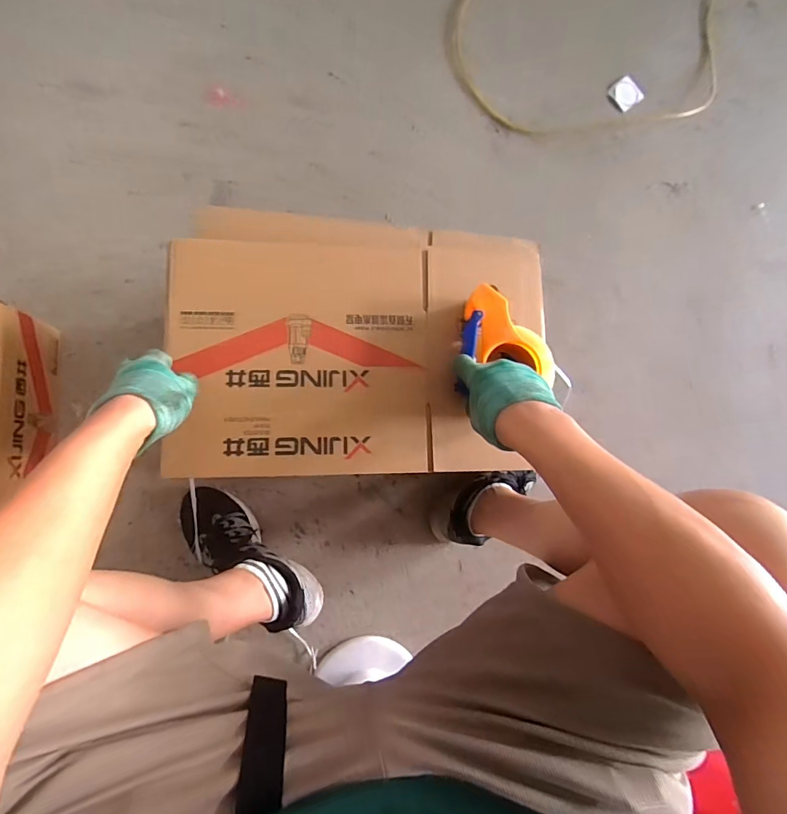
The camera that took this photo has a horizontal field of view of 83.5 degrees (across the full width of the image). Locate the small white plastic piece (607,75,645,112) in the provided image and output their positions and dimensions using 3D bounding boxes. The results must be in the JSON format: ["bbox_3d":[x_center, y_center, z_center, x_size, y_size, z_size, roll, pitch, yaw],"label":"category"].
[{"bbox_3d":[0.497,-0.674,0.947,0.057,0.006,0.067,-33,82,9],"label":"small white plastic piece"}]

